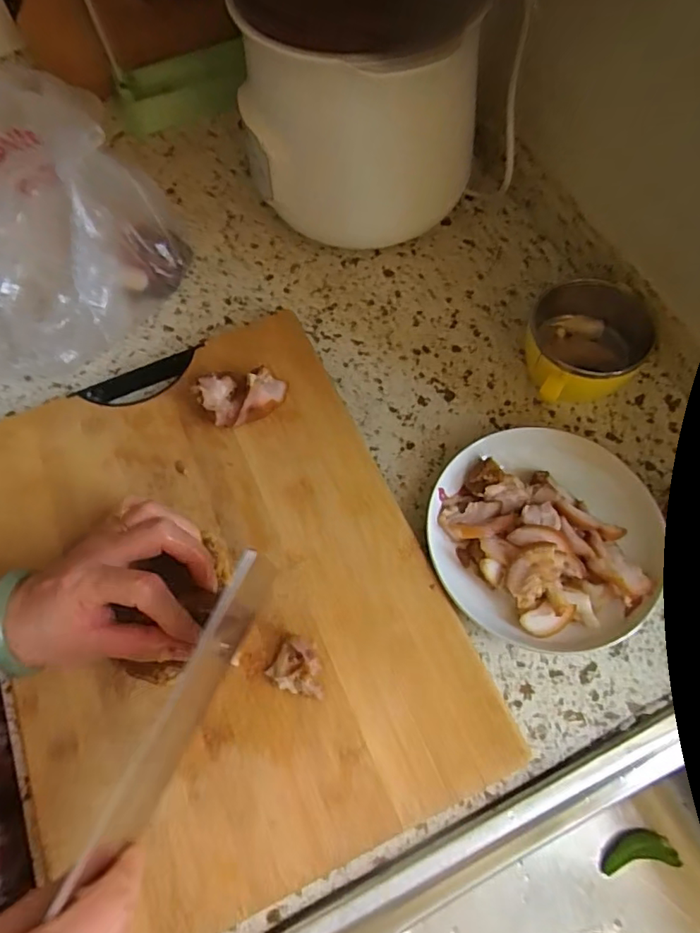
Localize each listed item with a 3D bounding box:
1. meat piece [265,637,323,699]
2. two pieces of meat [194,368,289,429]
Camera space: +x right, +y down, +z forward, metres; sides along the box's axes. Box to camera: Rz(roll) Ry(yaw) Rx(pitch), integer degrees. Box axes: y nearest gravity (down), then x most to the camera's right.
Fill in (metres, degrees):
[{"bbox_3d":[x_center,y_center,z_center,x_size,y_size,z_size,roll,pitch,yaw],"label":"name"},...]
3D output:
[{"bbox_3d":[-0.034,0.130,0.363,0.038,0.012,0.034,10,66,7],"label":"meat piece"},{"bbox_3d":[-0.085,-0.052,0.436,0.069,0.042,0.044,-7,65,-1],"label":"two pieces of meat"}]

